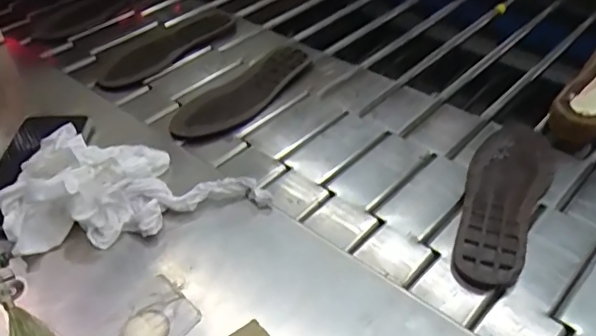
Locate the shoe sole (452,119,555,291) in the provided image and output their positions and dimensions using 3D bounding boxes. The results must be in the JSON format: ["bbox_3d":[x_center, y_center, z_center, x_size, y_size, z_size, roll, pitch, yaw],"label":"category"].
[{"bbox_3d":[0.215,0.030,0.586,0.078,0.011,0.248,18,44,22],"label":"shoe sole"}]

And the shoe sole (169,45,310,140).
[{"bbox_3d":[-0.066,-0.110,0.758,0.084,0.021,0.255,29,49,31],"label":"shoe sole"}]

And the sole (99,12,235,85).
[{"bbox_3d":[-0.203,-0.193,0.869,0.090,0.015,0.277,24,46,27],"label":"sole"}]

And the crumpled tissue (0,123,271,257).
[{"bbox_3d":[-0.157,0.005,0.531,0.241,0.062,0.125,-8,43,-9],"label":"crumpled tissue"}]

